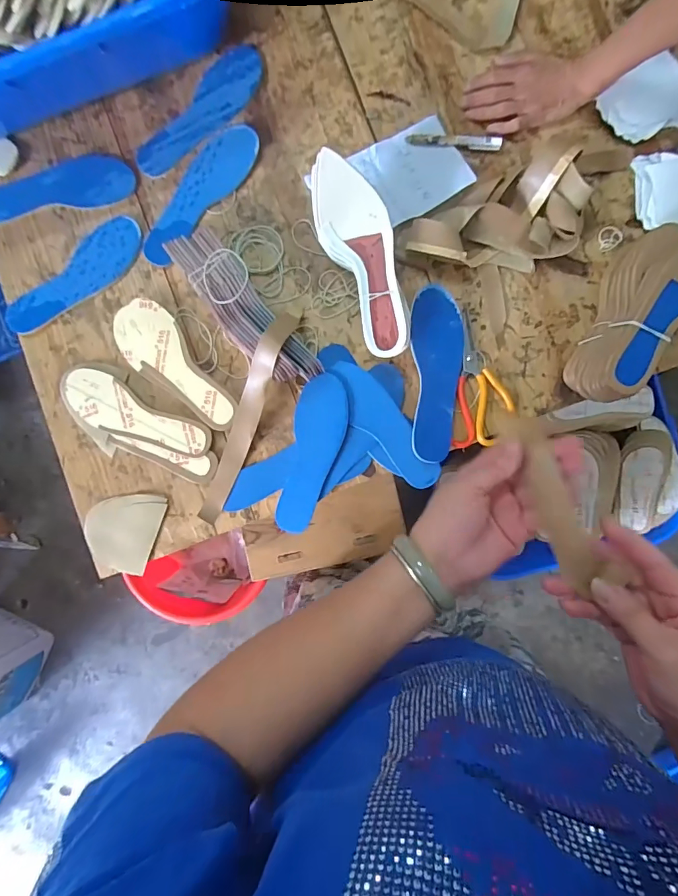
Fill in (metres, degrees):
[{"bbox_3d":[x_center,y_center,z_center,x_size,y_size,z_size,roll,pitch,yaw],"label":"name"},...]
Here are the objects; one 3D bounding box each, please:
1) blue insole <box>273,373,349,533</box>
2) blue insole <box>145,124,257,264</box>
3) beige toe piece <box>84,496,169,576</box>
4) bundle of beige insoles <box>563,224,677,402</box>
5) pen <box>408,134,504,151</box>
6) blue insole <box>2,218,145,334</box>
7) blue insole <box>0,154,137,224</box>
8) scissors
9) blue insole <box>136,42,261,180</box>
[{"bbox_3d":[-0.035,0.010,0.624,0.072,0.019,0.220,11,89,4],"label":"blue insole"},{"bbox_3d":[-0.209,-0.373,0.648,0.080,0.013,0.231,37,91,4],"label":"blue insole"},{"bbox_3d":[-0.316,0.123,0.647,0.110,0.008,0.116,11,89,4],"label":"beige toe piece"},{"bbox_3d":[0.379,-0.163,0.558,0.107,0.110,0.233,32,90,4],"label":"bundle of beige insoles"},{"bbox_3d":[0.162,-0.432,0.623,0.130,0.014,0.016,7,89,4],"label":"pen"},{"bbox_3d":[-0.395,-0.257,0.655,0.233,0.009,0.080,-36,86,2],"label":"blue insole"},{"bbox_3d":[-0.426,-0.391,0.663,0.235,0.008,0.080,-10,88,3],"label":"blue insole"},{"bbox_3d":[0.205,-0.091,0.613,0.078,0.015,0.182,5,88,4],"label":"scissors"},{"bbox_3d":[-0.204,-0.495,0.652,0.073,0.005,0.231,43,91,4],"label":"blue insole"}]

